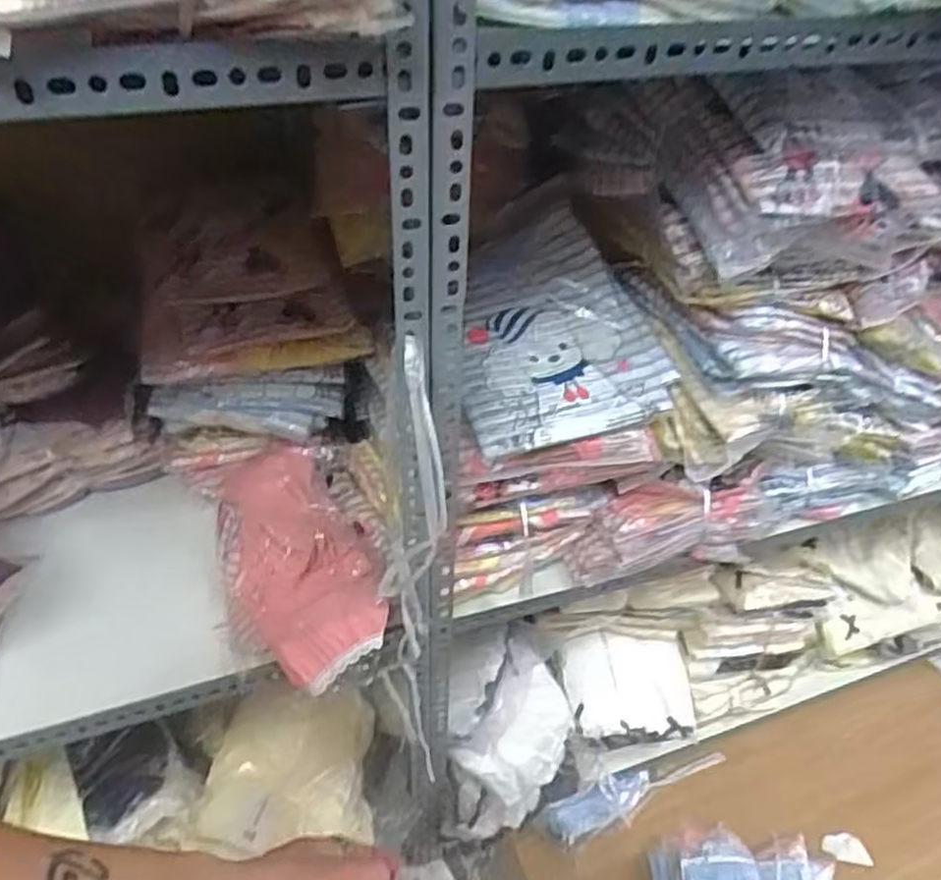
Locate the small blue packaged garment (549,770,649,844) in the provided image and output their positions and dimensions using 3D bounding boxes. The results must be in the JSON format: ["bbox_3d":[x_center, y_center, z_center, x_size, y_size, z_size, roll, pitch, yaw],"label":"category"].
[{"bbox_3d":[0.248,0.679,1.422,0.224,0.045,0.085,-18,82,-21],"label":"small blue packaged garment"}]

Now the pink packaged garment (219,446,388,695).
[{"bbox_3d":[-0.207,0.127,0.897,0.163,0.083,0.327,-15,45,-19],"label":"pink packaged garment"}]

